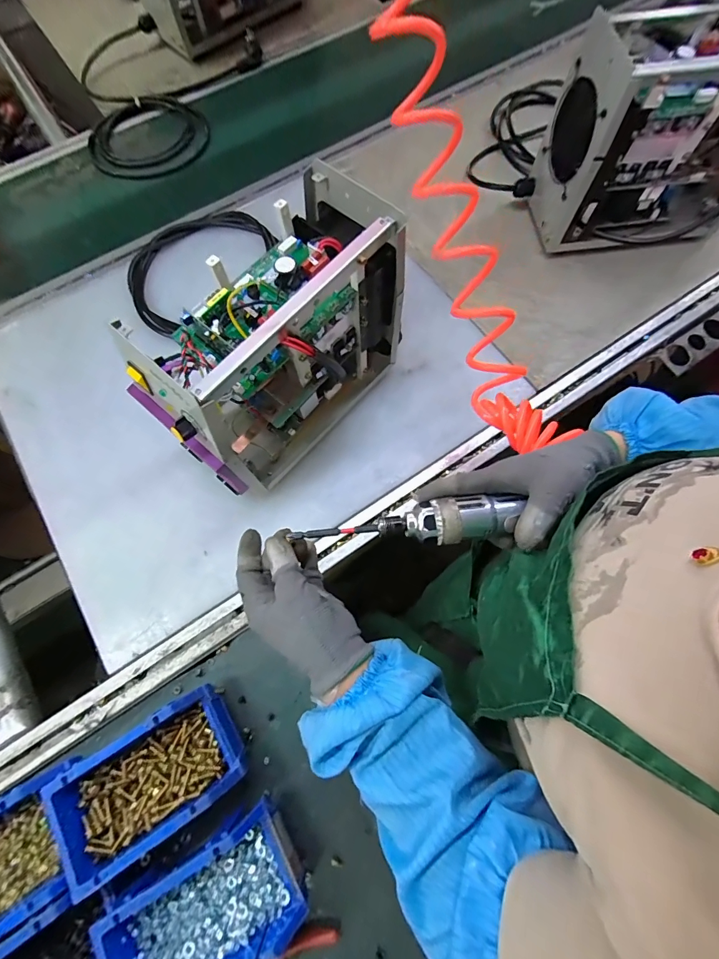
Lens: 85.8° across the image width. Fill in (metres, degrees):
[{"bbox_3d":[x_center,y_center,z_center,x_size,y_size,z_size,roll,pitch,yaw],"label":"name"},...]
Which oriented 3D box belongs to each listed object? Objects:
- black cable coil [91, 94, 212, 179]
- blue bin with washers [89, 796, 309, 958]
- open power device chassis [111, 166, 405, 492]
[{"bbox_3d":[-0.423,-0.689,0.781,0.240,0.043,0.244,0,72,1],"label":"black cable coil"},{"bbox_3d":[-0.143,0.406,0.370,0.164,0.075,0.113,-31,73,-7],"label":"blue bin with washers"},{"bbox_3d":[-0.092,-0.148,0.482,0.148,0.239,0.310,36,76,12],"label":"open power device chassis"}]

